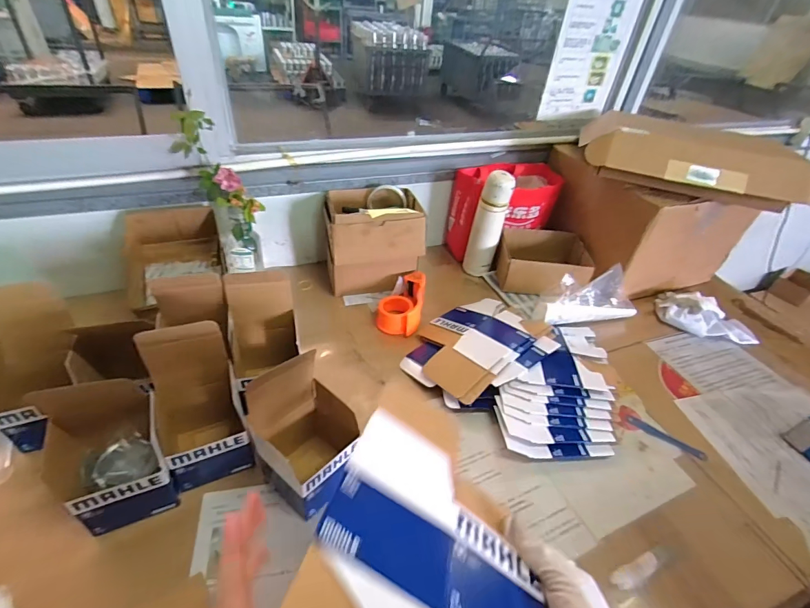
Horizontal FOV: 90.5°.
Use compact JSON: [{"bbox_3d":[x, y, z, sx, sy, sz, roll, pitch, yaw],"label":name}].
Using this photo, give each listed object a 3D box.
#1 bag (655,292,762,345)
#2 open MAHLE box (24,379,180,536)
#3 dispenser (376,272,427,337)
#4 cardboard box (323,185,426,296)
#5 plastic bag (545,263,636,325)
[{"bbox_3d":[0.685,0.021,0.925,0.201,0.045,0.141,10,40,5],"label":"bag"},{"bbox_3d":[-0.362,0.184,0.495,0.116,0.158,0.108,-13,44,-22],"label":"open MAHLE box"},{"bbox_3d":[-0.004,-0.004,0.850,0.087,0.057,0.151,10,40,5],"label":"dispenser"},{"bbox_3d":[-0.073,-0.146,0.897,0.195,0.189,0.150,-6,41,-14],"label":"cardboard box"},{"bbox_3d":[0.392,-0.017,0.841,0.209,0.091,0.076,-9,42,-18],"label":"plastic bag"}]

